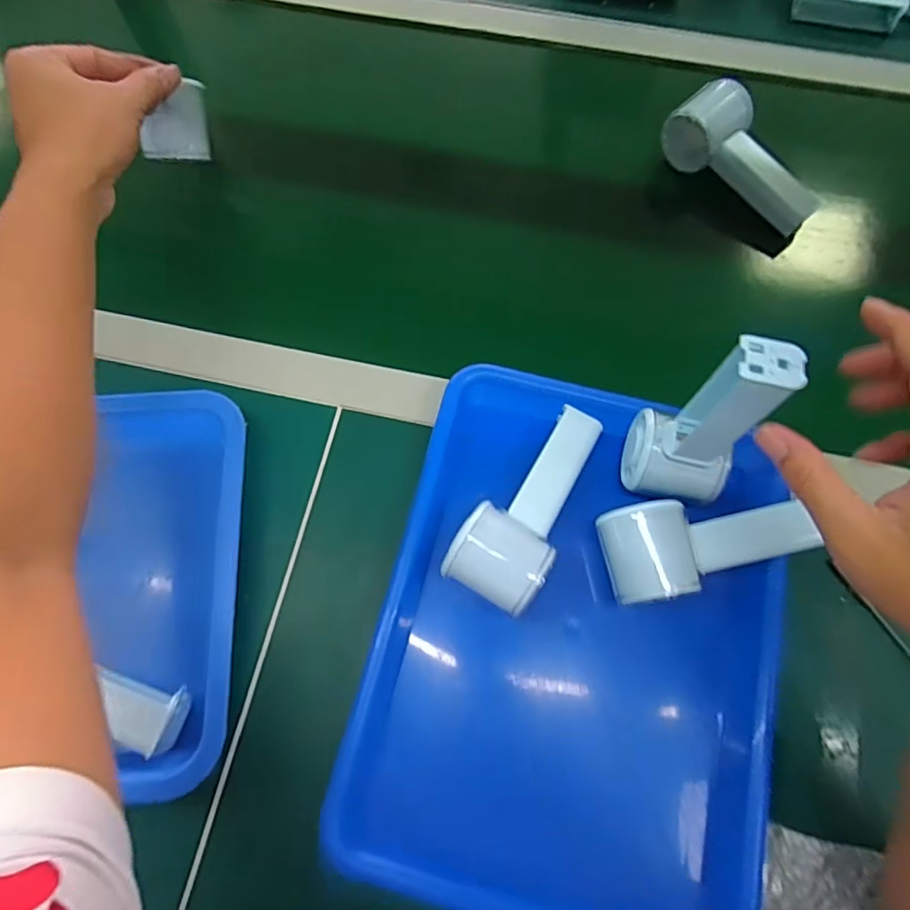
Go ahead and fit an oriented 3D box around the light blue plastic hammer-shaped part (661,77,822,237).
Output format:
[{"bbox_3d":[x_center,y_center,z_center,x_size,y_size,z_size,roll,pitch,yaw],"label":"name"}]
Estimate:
[{"bbox_3d":[0.257,-0.263,0.501,0.053,0.048,0.155,-35,73,-12],"label":"light blue plastic hammer-shaped part"}]

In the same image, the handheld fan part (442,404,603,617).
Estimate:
[{"bbox_3d":[0.054,0.032,0.388,0.058,0.055,0.149,31,73,11],"label":"handheld fan part"}]

